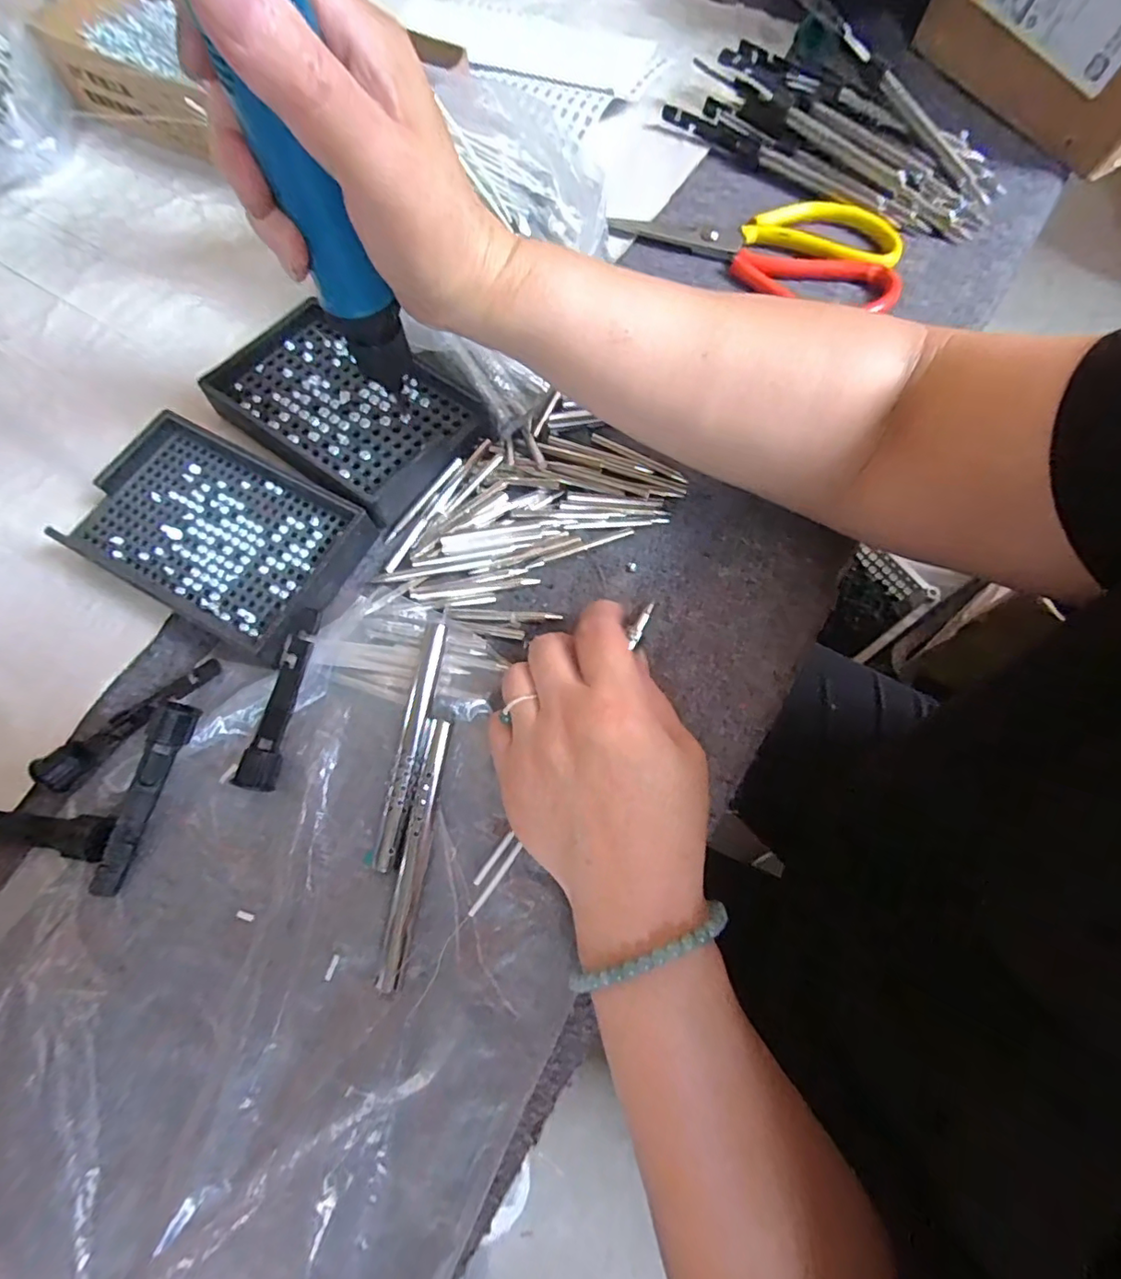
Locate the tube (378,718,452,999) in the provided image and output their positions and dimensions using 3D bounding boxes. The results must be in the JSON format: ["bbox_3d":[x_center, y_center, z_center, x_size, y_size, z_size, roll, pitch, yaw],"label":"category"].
[{"bbox_3d":[-0.064,0.089,0.243,0.011,0.010,0.107,6,69,3],"label":"tube"}]

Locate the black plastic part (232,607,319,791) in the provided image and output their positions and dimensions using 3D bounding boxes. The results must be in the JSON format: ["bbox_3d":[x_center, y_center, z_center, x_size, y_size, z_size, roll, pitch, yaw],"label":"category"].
[{"bbox_3d":[-0.129,0.027,0.257,0.015,0.021,0.082,10,70,4],"label":"black plastic part"}]

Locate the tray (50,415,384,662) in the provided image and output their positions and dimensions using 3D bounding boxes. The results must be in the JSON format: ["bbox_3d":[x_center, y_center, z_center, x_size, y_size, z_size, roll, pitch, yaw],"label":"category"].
[{"bbox_3d":[-0.174,-0.056,0.287,0.143,0.022,0.089,28,72,11],"label":"tray"}]

